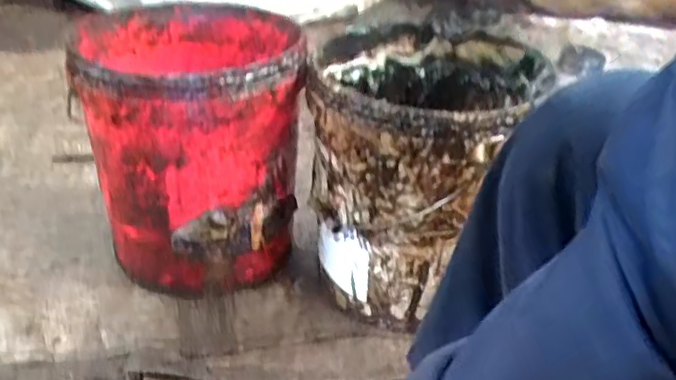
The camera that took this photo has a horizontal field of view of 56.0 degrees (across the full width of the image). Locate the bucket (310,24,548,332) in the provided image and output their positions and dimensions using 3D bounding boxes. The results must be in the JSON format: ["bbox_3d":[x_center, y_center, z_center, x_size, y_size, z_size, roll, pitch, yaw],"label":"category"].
[{"bbox_3d":[0.103,-0.031,0.869,0.278,0.302,0.296,10,35,8],"label":"bucket"}]

